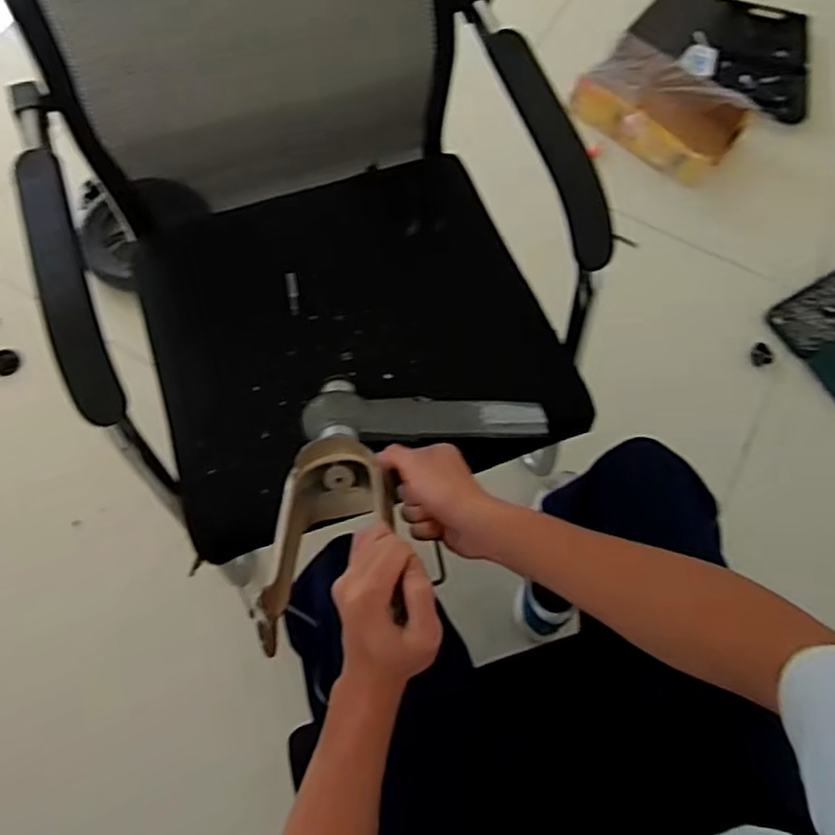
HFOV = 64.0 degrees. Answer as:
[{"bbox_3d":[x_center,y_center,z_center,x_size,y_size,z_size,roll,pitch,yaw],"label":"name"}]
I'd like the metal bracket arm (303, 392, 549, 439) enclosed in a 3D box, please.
[{"bbox_3d":[0.010,-0.002,0.730,0.264,0.036,0.054,-2,68,-2],"label":"metal bracket arm"}]

